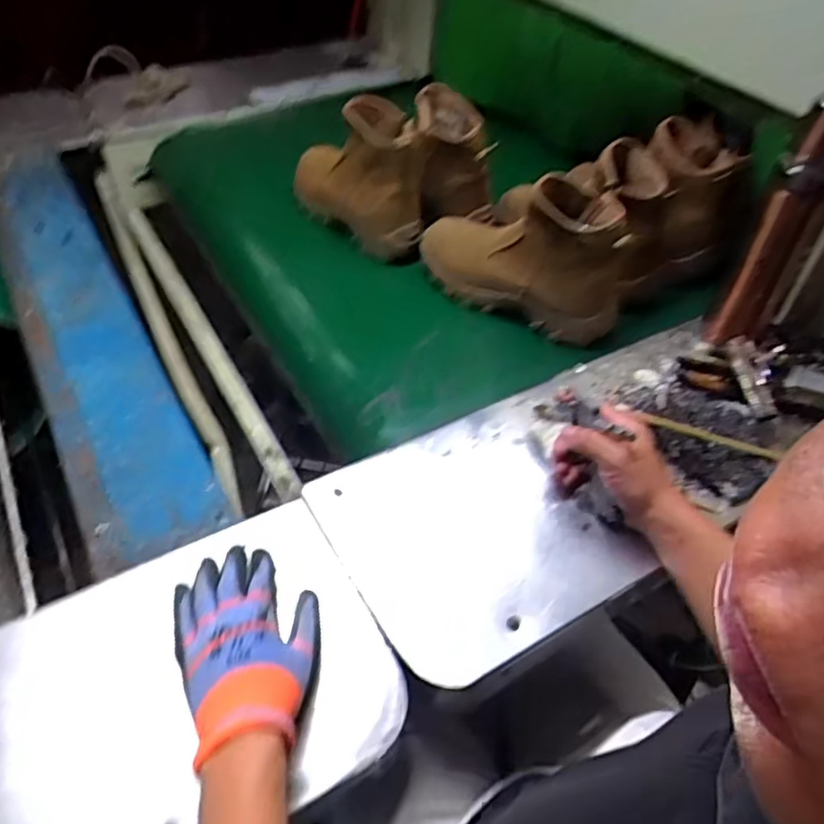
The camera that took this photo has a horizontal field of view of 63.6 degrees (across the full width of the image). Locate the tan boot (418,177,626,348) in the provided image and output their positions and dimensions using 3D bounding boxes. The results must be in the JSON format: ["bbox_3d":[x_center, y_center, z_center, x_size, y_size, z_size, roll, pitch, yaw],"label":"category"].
[{"bbox_3d":[0.128,-0.198,0.799,0.252,0.171,0.090,36,55,26],"label":"tan boot"}]

